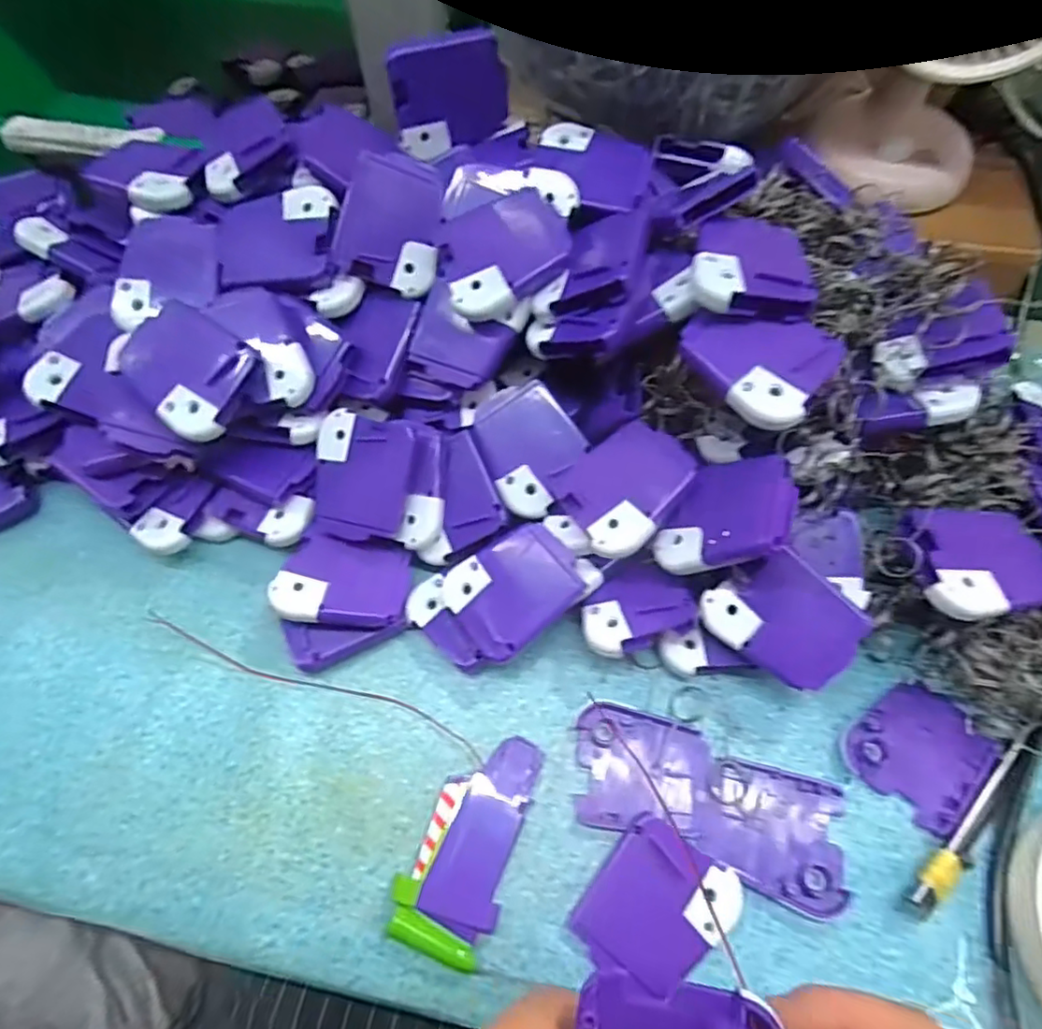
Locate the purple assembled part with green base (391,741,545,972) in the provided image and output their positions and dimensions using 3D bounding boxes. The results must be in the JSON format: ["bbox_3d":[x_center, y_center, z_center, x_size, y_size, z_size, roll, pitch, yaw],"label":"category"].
[{"bbox_3d":[-0.022,0.141,0.267,0.040,0.011,0.089,20,65,10],"label":"purple assembled part with green base"}]

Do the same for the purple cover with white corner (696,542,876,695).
[{"bbox_3d":[0.119,0.048,0.277,0.060,0.006,0.049,46,101,17],"label":"purple cover with white corner"}]

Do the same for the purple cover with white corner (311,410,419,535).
[{"bbox_3d":[-0.080,-0.021,0.306,0.049,0.006,0.056,13,93,9],"label":"purple cover with white corner"}]

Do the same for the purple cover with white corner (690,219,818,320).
[{"bbox_3d":[0.100,-0.106,0.267,0.051,0.013,0.047,9,63,6],"label":"purple cover with white corner"}]

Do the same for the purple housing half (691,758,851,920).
[{"bbox_3d":[0.109,0.138,0.267,0.062,0.007,0.051,16,65,7],"label":"purple housing half"}]

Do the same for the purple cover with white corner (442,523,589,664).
[{"bbox_3d":[-0.004,0.035,0.292,0.061,0.006,0.050,-41,65,-3],"label":"purple cover with white corner"}]

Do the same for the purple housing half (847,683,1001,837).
[{"bbox_3d":[0.185,0.110,0.285,0.057,0.014,0.050,-37,69,-17],"label":"purple housing half"}]

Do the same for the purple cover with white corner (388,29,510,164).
[{"bbox_3d":[-0.036,-0.218,0.319,0.060,0.049,0.007,-21,45,-13],"label":"purple cover with white corner"}]

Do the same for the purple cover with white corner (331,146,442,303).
[{"bbox_3d":[-0.064,-0.146,0.306,0.050,0.006,0.060,17,101,-9],"label":"purple cover with white corner"}]

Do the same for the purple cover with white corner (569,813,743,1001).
[{"bbox_3d":[0.057,0.164,0.253,0.052,0.011,0.057,35,69,16],"label":"purple cover with white corner"}]

